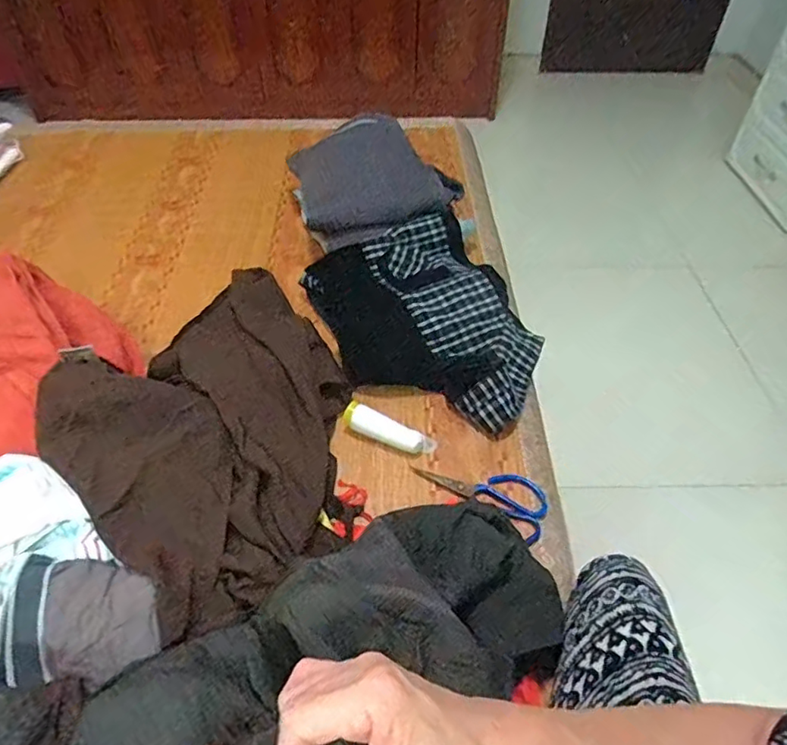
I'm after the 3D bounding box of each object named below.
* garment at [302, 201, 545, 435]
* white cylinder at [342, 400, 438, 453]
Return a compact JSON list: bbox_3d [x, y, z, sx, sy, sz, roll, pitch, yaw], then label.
[{"bbox_3d":[0.060,-0.097,0.949,0.303,0.117,0.437,-27,54,-22],"label":"garment"},{"bbox_3d":[-0.007,0.085,0.835,0.139,0.030,0.038,18,51,15],"label":"white cylinder"}]

